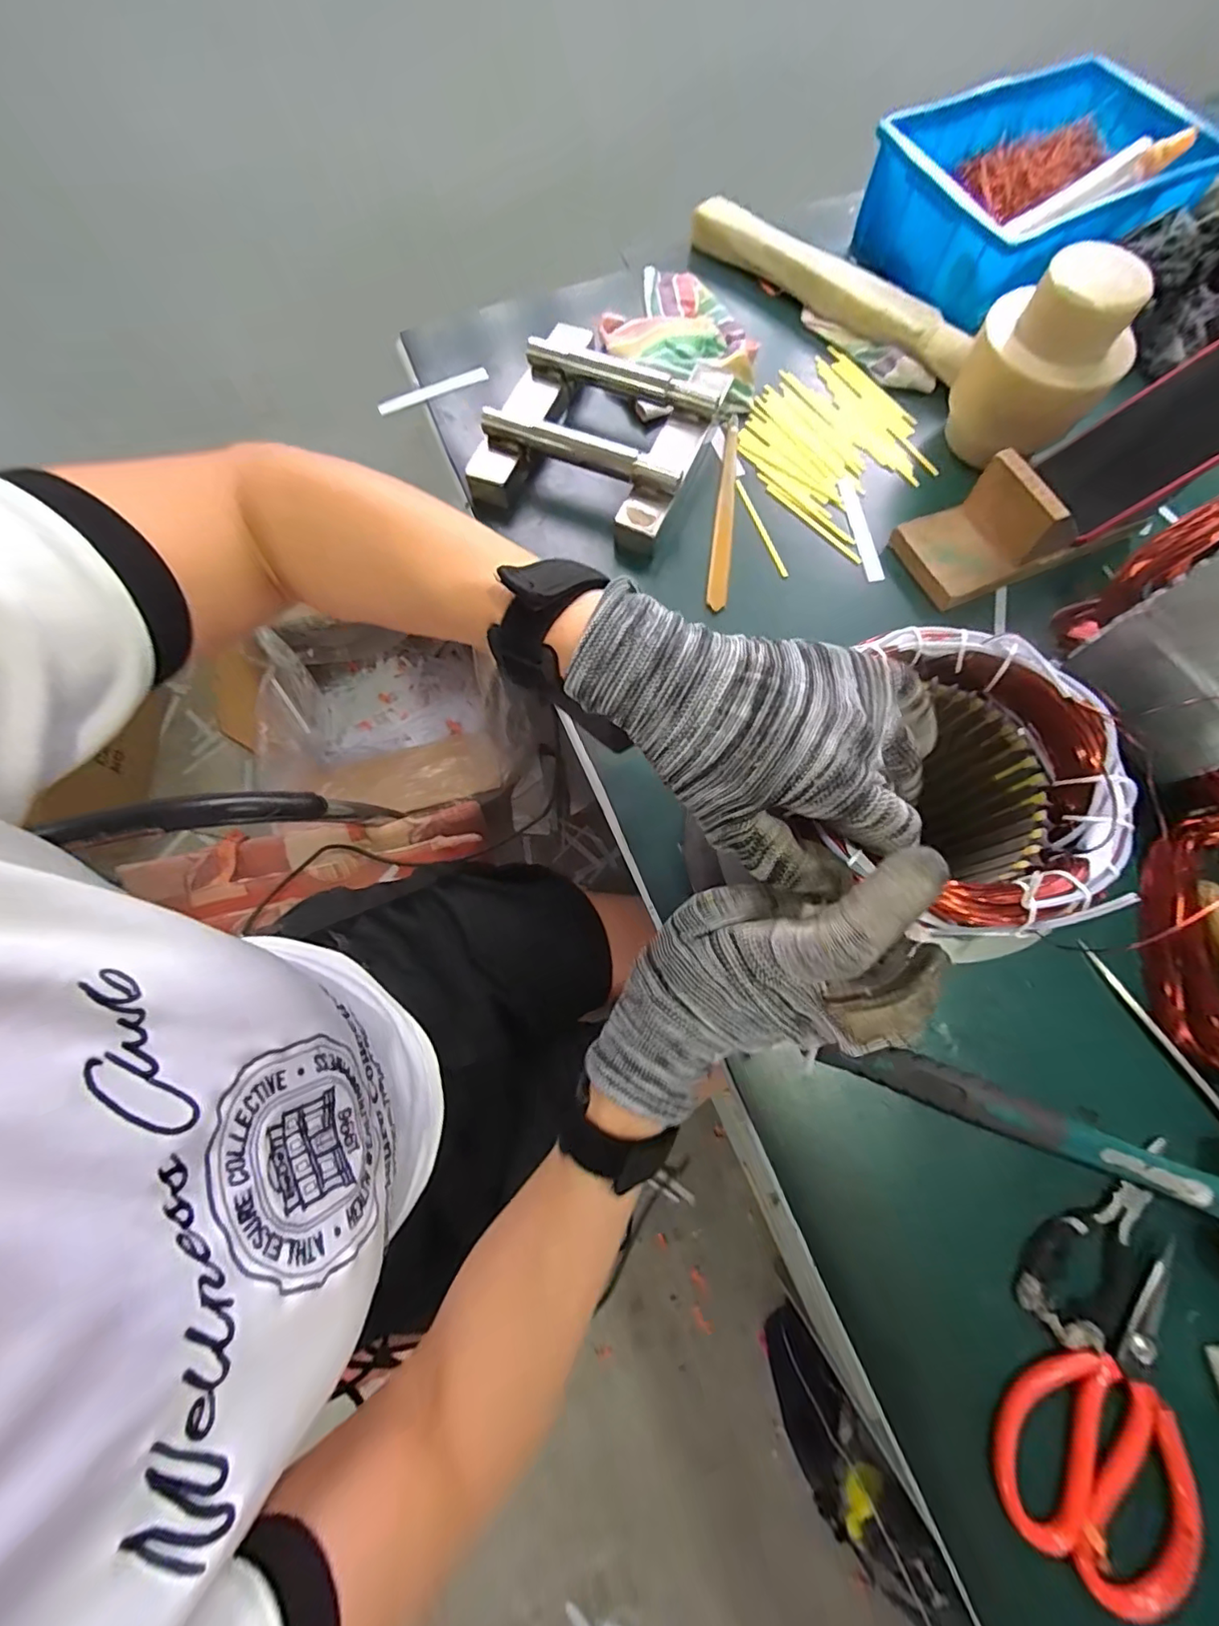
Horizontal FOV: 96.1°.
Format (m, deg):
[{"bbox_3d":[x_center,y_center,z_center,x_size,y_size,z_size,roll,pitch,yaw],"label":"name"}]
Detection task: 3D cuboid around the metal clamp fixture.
[{"bbox_3d":[-0.007,-0.347,0.484,0.181,0.040,0.195,22,74,6],"label":"metal clamp fixture"}]

